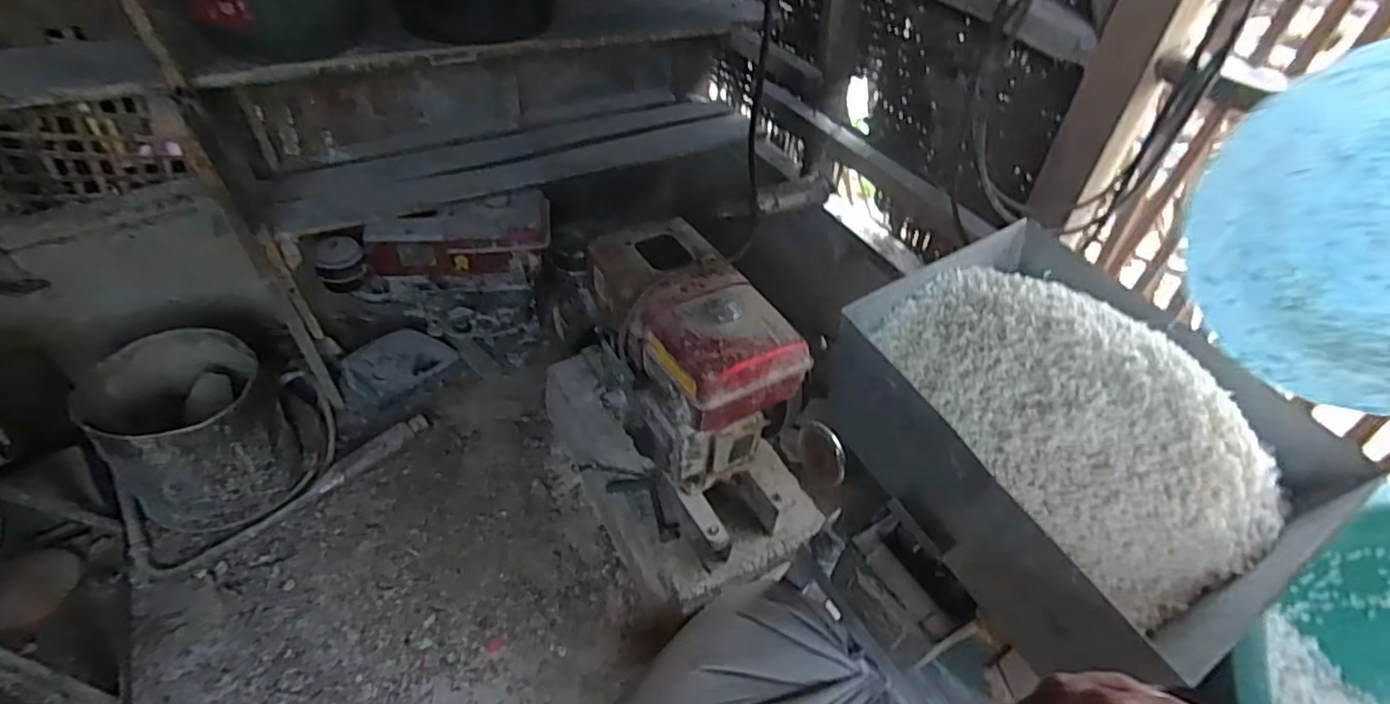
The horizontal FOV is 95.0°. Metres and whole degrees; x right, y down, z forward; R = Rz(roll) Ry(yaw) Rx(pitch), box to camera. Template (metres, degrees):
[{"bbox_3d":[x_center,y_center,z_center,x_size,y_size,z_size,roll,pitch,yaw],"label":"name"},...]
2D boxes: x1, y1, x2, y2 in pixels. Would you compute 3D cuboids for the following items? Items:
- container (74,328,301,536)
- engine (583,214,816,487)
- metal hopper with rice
[{"bbox_3d":[-1.144,0.195,1.502,0.288,0.359,0.359,30,52,24],"label":"container"},{"bbox_3d":[-0.031,0.002,1.283,0.256,0.370,0.433,-24,52,-23],"label":"engine"},{"bbox_3d":[0.255,0.047,0.444,0.235,0.110,0.273,-26,53,-25],"label":"metal hopper with rice"}]

